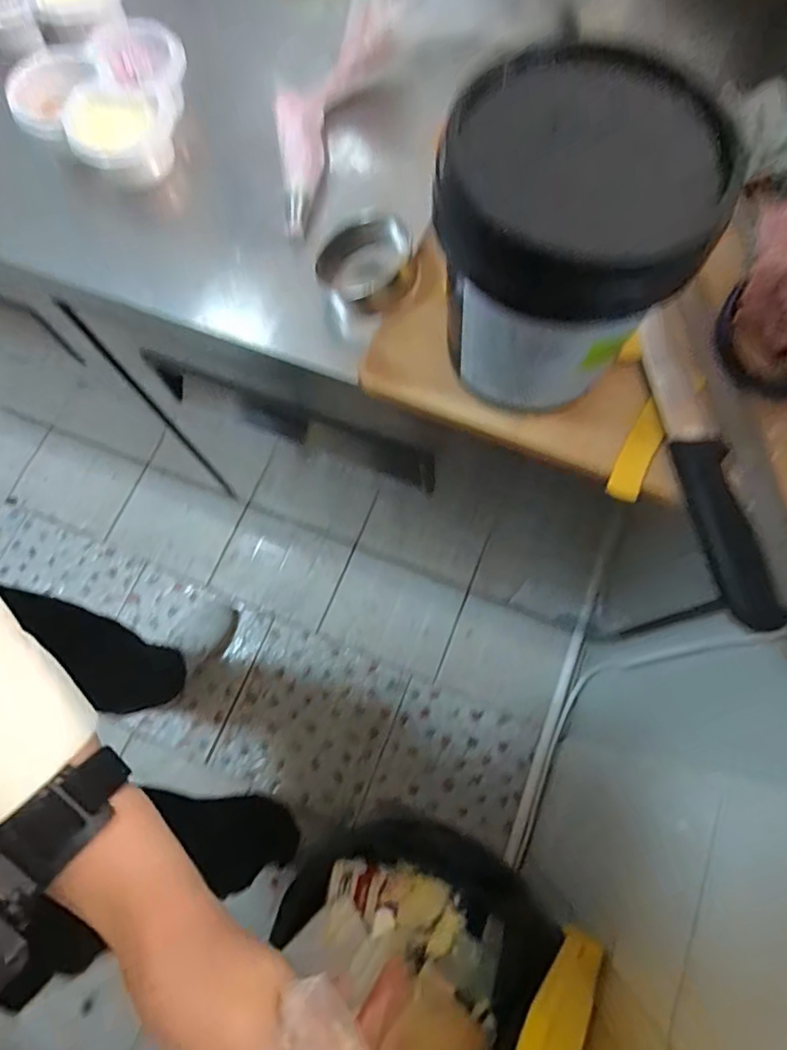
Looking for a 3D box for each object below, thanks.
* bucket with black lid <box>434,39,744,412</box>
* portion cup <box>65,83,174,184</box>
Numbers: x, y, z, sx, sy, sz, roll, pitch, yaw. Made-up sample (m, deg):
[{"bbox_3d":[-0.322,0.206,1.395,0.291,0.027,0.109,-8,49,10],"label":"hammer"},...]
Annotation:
[{"bbox_3d":[0.086,-0.143,0.318,0.115,0.159,0.104,18,75,6],"label":"bucket with black lid"},{"bbox_3d":[-0.225,-0.321,0.475,0.086,0.042,0.067,-8,74,-2],"label":"portion cup"}]

